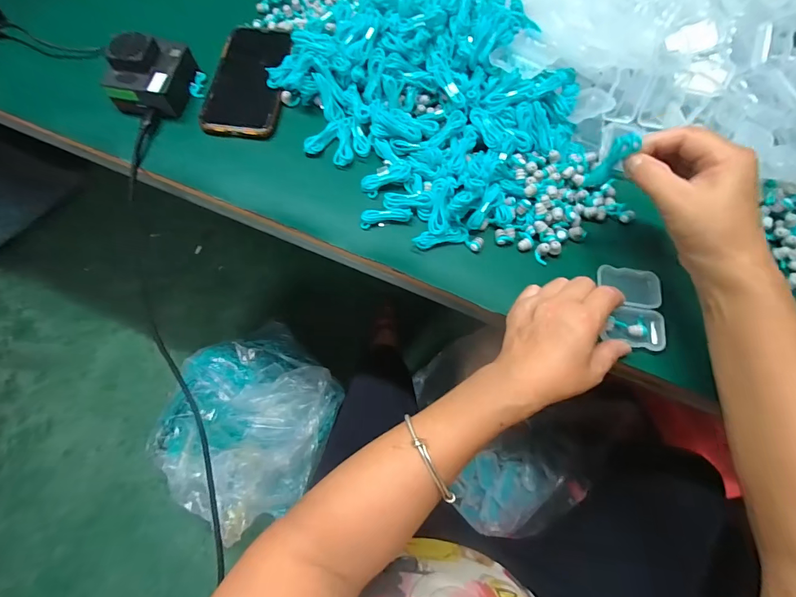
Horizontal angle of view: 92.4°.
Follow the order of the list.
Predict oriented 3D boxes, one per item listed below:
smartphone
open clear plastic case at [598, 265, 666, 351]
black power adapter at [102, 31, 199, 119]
[{"bbox_3d":[-0.168,-0.252,0.433,0.080,0.015,0.164,4,69,-1],"label":"smartphone"},{"bbox_3d":[0.214,0.008,0.351,0.056,0.017,0.074,7,76,3],"label":"open clear plastic case"},{"bbox_3d":[-0.268,-0.245,0.407,0.075,0.039,0.081,10,69,2],"label":"black power adapter"}]

